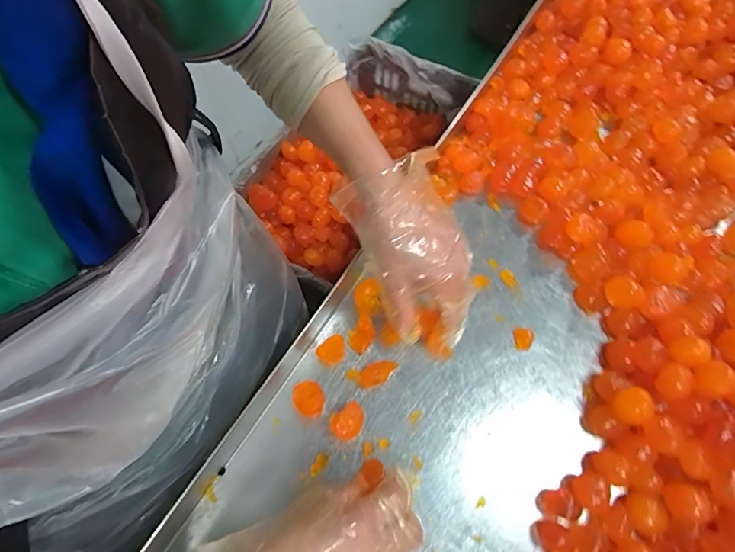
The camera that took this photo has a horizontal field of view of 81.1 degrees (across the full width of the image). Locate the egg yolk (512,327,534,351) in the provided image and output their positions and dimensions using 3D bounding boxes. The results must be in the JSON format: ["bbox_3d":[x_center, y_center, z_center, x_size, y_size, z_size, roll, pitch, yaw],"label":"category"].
[{"bbox_3d":[0.149,0.060,0.412,0.019,0.004,0.022,8,65,3],"label":"egg yolk"}]

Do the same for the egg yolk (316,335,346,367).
[{"bbox_3d":[-0.031,0.070,0.394,0.027,0.016,0.023,-36,70,-16],"label":"egg yolk"}]

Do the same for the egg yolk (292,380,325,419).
[{"bbox_3d":[-0.051,0.109,0.378,0.025,0.019,0.029,-19,66,-9],"label":"egg yolk"}]

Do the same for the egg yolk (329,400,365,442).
[{"bbox_3d":[-0.017,0.126,0.369,0.030,0.016,0.026,-29,68,-13],"label":"egg yolk"}]

